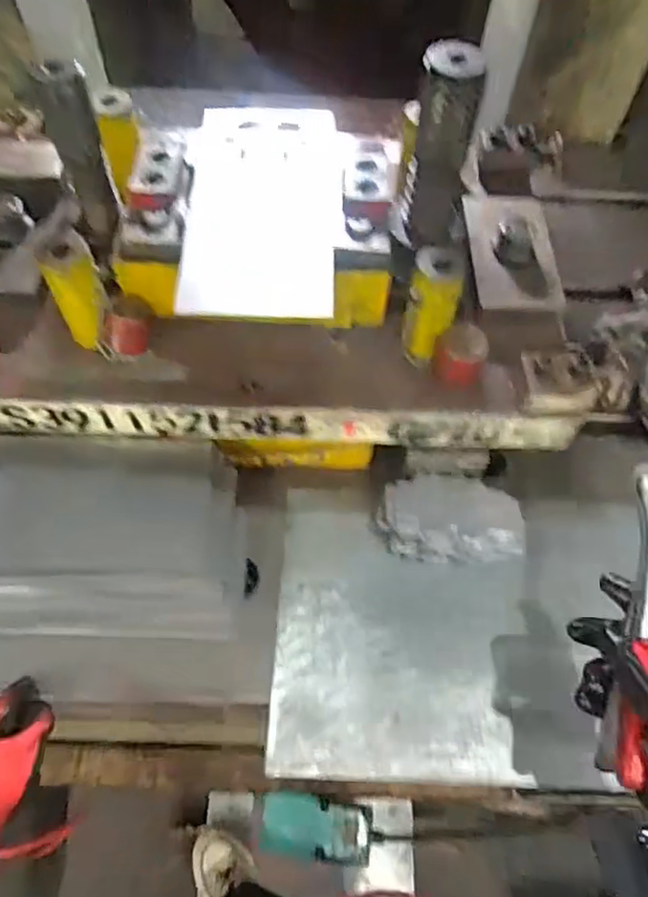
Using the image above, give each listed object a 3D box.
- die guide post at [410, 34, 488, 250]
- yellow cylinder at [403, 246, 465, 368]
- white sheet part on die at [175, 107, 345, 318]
[{"bbox_3d":[0.096,-0.240,0.524,0.047,0.155,0.046,9,58,3],"label":"die guide post"},{"bbox_3d":[0.089,-0.120,0.535,0.042,0.097,0.041,1,58,-2],"label":"yellow cylinder"},{"bbox_3d":[-0.050,-0.222,0.553,0.128,0.010,0.245,2,61,-3],"label":"white sheet part on die"}]

